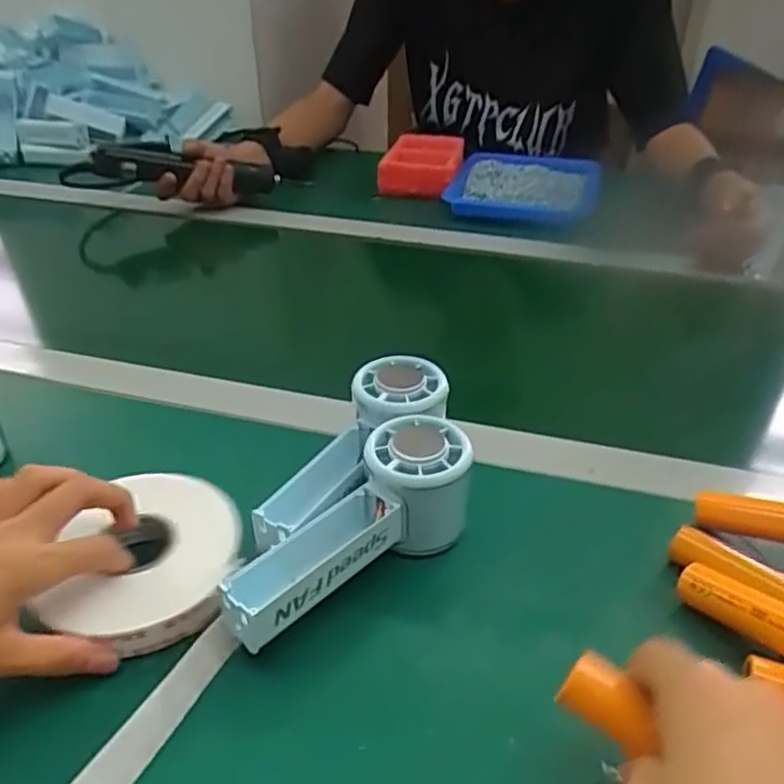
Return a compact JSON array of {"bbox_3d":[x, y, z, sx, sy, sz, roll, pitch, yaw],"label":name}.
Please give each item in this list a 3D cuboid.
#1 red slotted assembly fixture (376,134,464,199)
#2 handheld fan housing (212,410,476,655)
[{"bbox_3d":[0.043,-0.300,0.918,0.095,0.050,0.135,10,35,13],"label":"red slotted assembly fixture"},{"bbox_3d":[-0.015,0.074,0.354,0.055,0.061,0.147,26,41,33],"label":"handheld fan housing"}]

